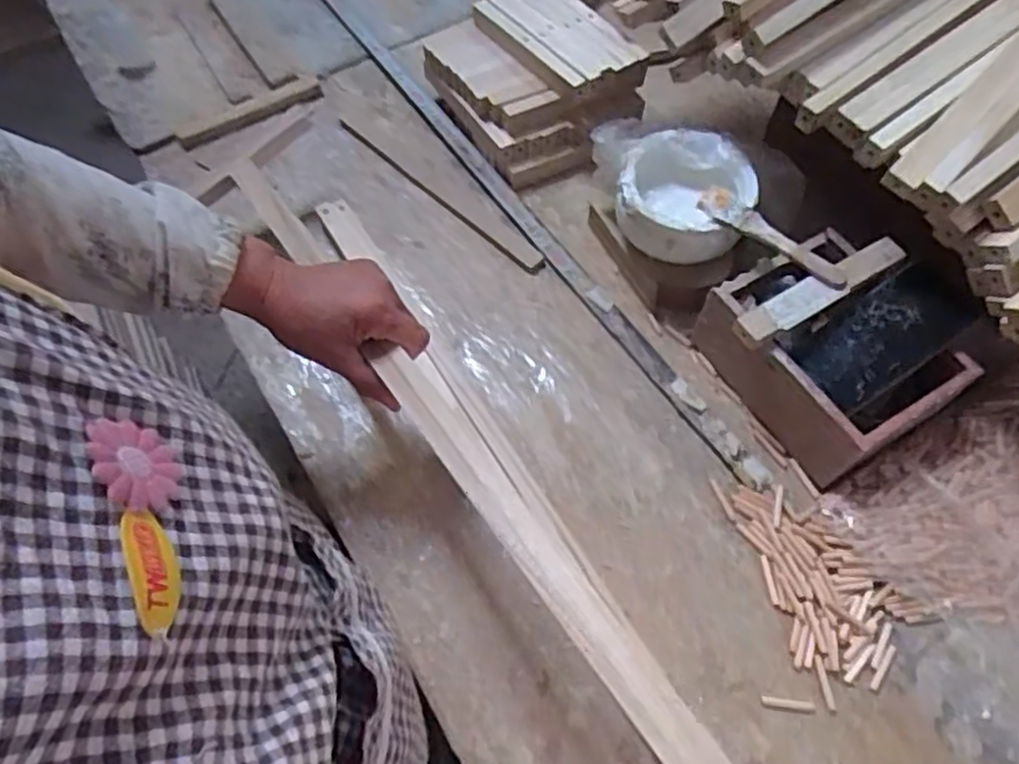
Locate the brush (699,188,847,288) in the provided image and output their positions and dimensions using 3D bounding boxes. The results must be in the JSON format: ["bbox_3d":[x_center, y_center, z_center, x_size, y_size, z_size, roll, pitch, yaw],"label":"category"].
[{"bbox_3d":[0.230,-0.126,0.630,0.141,0.014,0.033,35,68,18],"label":"brush"}]

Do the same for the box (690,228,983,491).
[{"bbox_3d":[0.287,-0.032,0.640,0.168,0.107,0.179,-29,65,-14],"label":"box"}]

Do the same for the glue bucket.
[{"bbox_3d":[0.165,-0.176,0.690,0.127,0.058,0.124,9,62,6],"label":"glue bucket"}]

